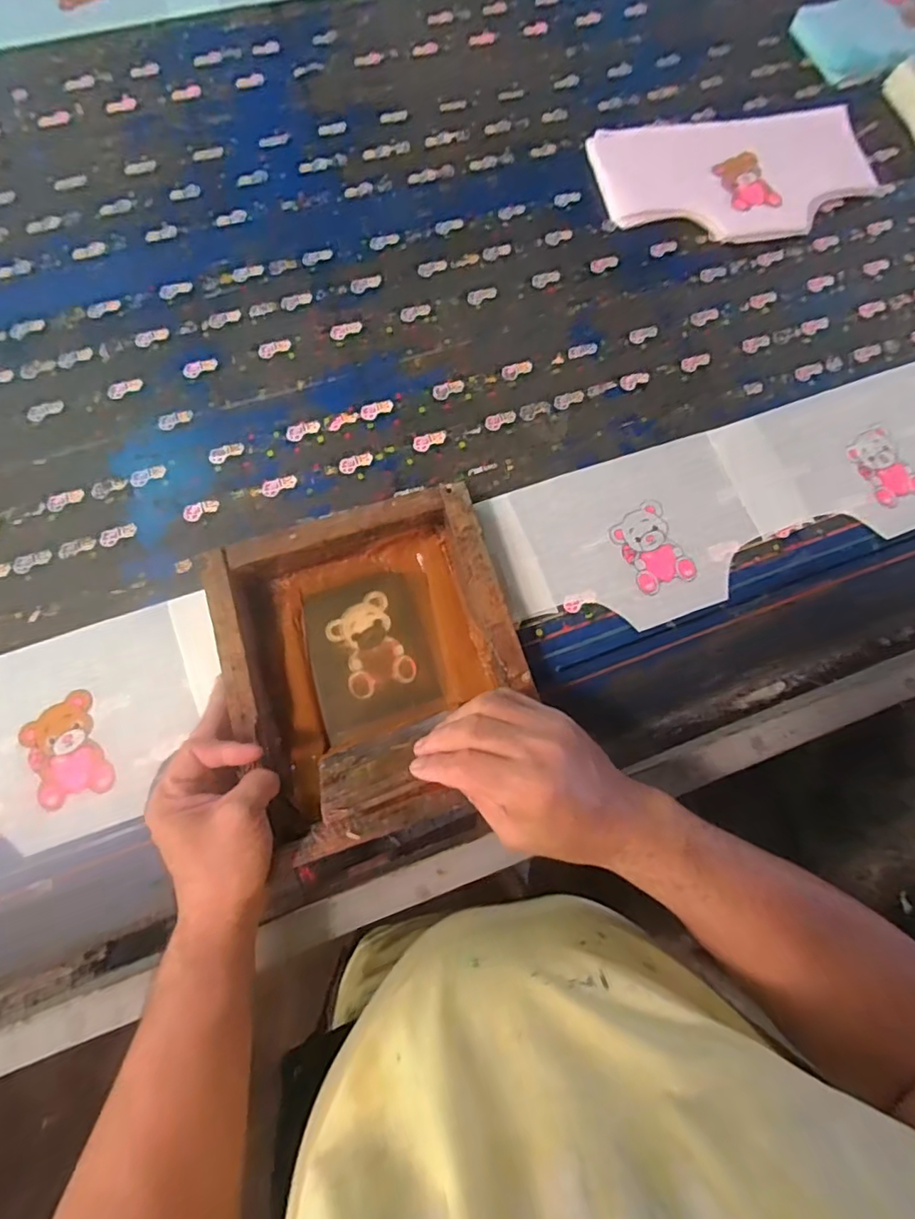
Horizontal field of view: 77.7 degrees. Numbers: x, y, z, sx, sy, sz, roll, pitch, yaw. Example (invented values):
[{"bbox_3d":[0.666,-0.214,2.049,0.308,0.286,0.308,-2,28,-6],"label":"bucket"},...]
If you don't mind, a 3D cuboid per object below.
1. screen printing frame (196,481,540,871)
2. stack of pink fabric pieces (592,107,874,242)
[{"bbox_3d":[-0.067,0.046,0.481,0.232,0.059,0.259,-17,73,-7],"label":"screen printing frame"},{"bbox_3d":[0.329,-0.521,0.671,0.320,0.018,0.206,-14,75,-5],"label":"stack of pink fabric pieces"}]

